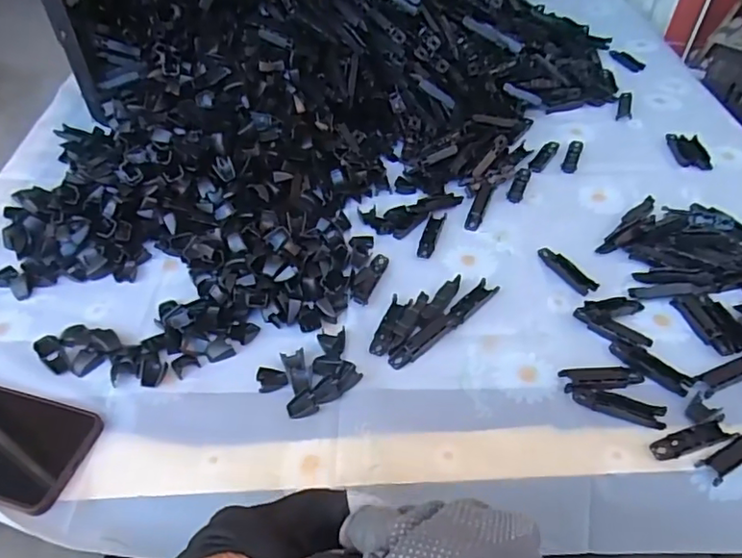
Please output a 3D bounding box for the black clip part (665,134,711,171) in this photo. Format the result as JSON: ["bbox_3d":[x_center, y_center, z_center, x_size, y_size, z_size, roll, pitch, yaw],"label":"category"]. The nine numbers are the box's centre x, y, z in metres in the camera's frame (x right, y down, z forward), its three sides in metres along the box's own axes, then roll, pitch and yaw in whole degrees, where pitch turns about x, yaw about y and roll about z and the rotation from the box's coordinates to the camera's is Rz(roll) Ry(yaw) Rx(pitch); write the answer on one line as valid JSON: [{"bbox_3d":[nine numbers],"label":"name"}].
[{"bbox_3d":[0.371,-0.151,0.676,0.037,0.008,0.066,-1,45,1],"label":"black clip part"}]

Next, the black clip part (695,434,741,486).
[{"bbox_3d":[0.264,0.125,0.415,0.064,0.010,0.017,-21,48,-18],"label":"black clip part"}]

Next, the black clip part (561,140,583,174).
[{"bbox_3d":[0.237,-0.144,0.676,0.017,0.005,0.066,16,48,17],"label":"black clip part"}]

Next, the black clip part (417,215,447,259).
[{"bbox_3d":[0.061,-0.046,0.580,0.016,0.008,0.065,14,47,15],"label":"black clip part"}]

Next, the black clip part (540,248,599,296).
[{"bbox_3d":[0.182,-0.009,0.544,0.020,0.006,0.066,-22,49,-19],"label":"black clip part"}]

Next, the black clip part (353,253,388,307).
[{"bbox_3d":[0.000,-0.002,0.536,0.017,0.007,0.063,15,47,16],"label":"black clip part"}]

